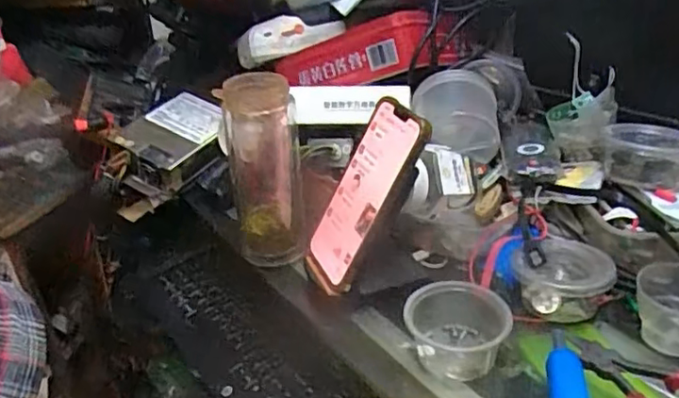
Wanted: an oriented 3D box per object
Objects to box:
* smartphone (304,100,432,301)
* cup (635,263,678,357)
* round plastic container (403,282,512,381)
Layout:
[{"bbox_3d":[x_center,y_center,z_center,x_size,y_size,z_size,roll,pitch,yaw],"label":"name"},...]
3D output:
[{"bbox_3d":[0.020,-0.001,0.512,0.017,0.164,0.072,18,19,-29],"label":"smartphone"},{"bbox_3d":[0.264,0.085,0.480,0.061,0.045,0.057,-3,30,2],"label":"cup"},{"bbox_3d":[0.088,0.100,0.474,0.081,0.042,0.067,4,30,13],"label":"round plastic container"}]

